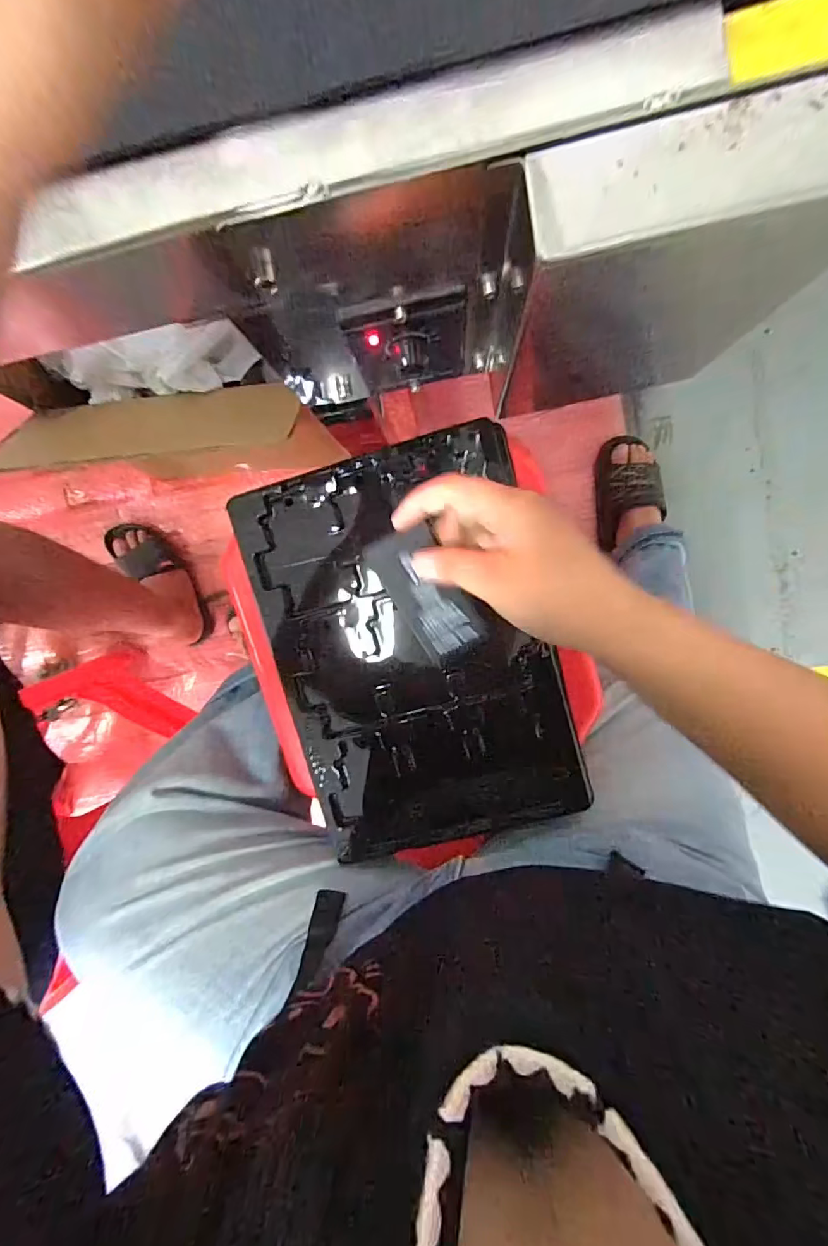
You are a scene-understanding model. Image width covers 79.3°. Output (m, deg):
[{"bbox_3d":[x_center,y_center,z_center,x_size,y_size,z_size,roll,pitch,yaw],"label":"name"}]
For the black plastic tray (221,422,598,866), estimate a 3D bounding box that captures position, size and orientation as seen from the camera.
[{"bbox_3d":[-0.002,0.024,0.421,0.226,0.015,0.326,-15,95,6],"label":"black plastic tray"}]

